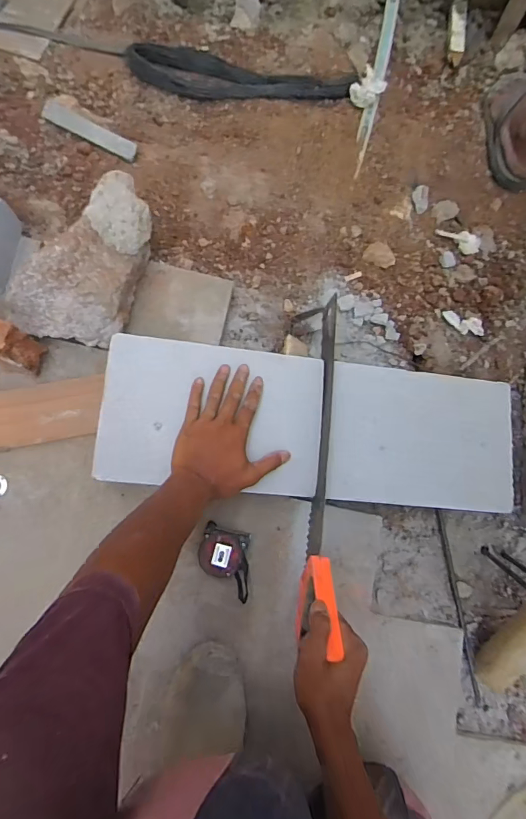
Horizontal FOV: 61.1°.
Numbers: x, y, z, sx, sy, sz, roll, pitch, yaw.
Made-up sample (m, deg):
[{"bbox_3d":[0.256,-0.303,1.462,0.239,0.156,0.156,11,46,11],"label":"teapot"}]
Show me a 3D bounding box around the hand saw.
[{"bbox_3d":[0.082,0.059,0.589,0.035,0.118,0.446,5,73,1],"label":"hand saw"}]

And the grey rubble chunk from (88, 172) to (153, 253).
[{"bbox_3d":[-0.216,-0.285,0.664,0.091,0.046,0.112,-35,102,-25],"label":"grey rubble chunk"}]

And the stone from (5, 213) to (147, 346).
[{"bbox_3d":[-0.267,-0.189,0.645,0.144,0.106,0.178,15,79,3],"label":"stone"}]

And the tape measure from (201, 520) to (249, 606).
[{"bbox_3d":[-0.054,0.213,0.632,0.067,0.039,0.097,3,78,1],"label":"tape measure"}]

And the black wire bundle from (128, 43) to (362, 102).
[{"bbox_3d":[-0.042,-0.674,0.901,0.459,0.044,0.073,3,78,1],"label":"black wire bundle"}]

